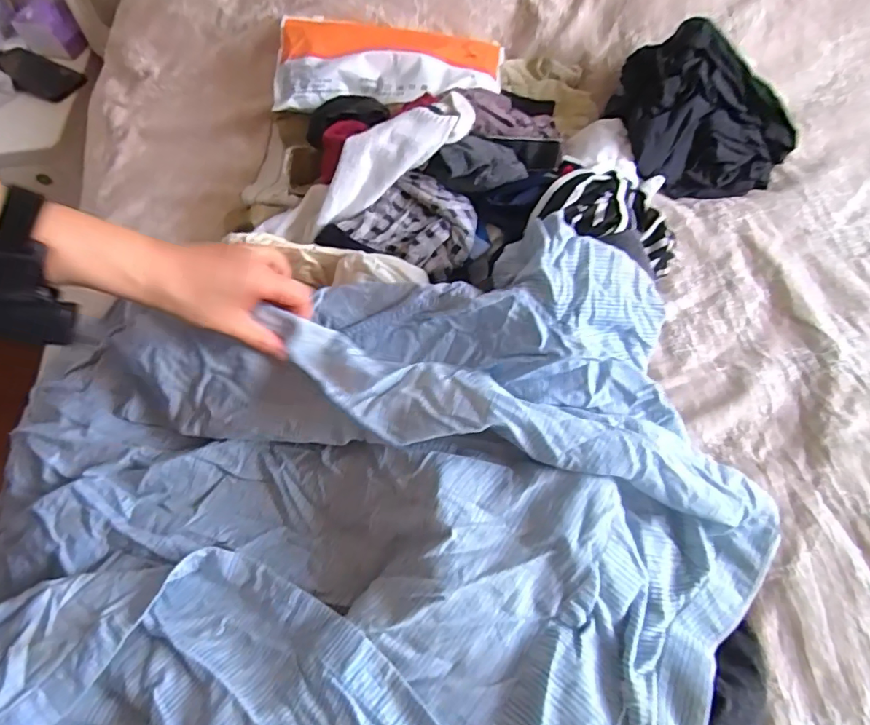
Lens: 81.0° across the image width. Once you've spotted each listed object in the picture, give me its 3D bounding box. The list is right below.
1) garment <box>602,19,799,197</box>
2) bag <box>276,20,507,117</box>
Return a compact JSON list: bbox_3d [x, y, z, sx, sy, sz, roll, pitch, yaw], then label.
[{"bbox_3d":[0.300,-0.285,0.571,0.200,0.105,0.159,-7,62,-1],"label":"garment"},{"bbox_3d":[-0.056,-0.357,0.605,0.260,0.032,0.134,2,62,4],"label":"bag"}]

